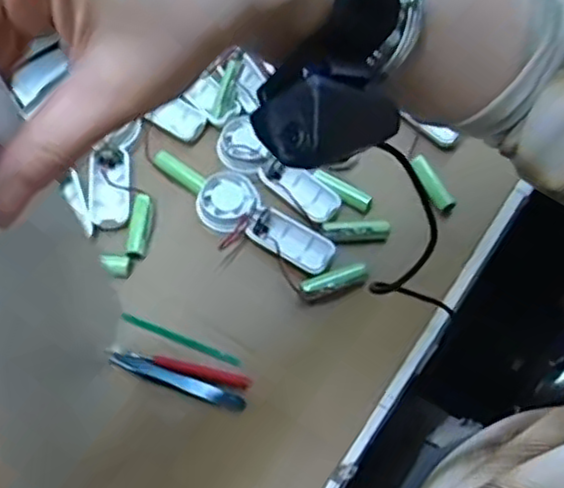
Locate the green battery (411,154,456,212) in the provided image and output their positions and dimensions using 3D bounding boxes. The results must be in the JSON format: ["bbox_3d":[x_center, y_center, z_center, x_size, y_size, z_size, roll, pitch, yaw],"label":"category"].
[{"bbox_3d":[0.119,-0.047,0.551,0.014,0.014,0.050,-26,70,-15],"label":"green battery"}]

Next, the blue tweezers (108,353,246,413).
[{"bbox_3d":[-0.071,0.094,0.478,0.096,0.008,0.012,19,62,9],"label":"blue tweezers"}]

